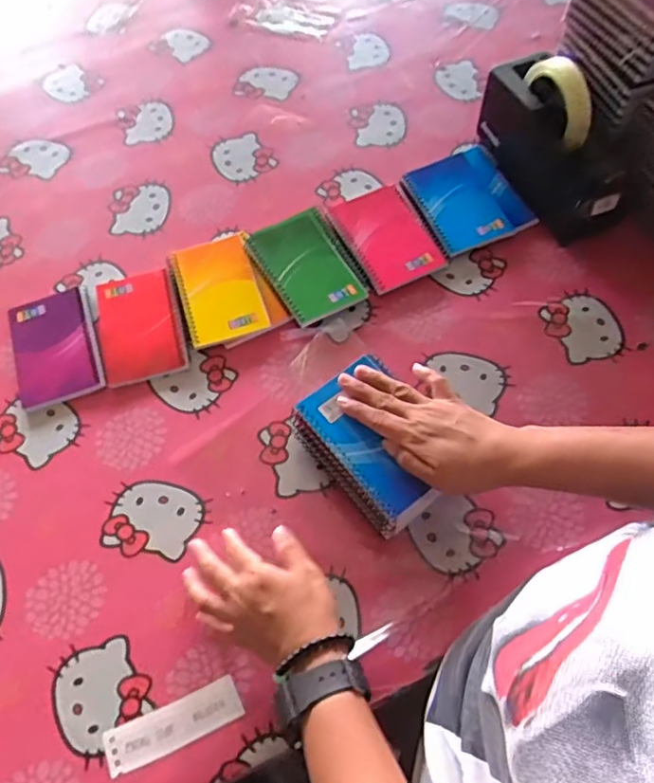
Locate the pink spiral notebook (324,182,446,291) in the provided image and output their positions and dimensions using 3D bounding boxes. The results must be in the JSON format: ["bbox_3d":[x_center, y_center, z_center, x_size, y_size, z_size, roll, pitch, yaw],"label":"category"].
[{"bbox_3d":[0.065,-0.179,0.686,0.088,0.023,0.143,-23,65,-10],"label":"pink spiral notebook"}]

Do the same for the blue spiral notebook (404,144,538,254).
[{"bbox_3d":[0.162,-0.230,0.710,0.115,0.017,0.141,-23,65,-10],"label":"blue spiral notebook"}]

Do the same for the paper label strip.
[{"bbox_3d":[-0.120,0.262,0.475,0.107,0.004,0.034,-22,65,-9],"label":"paper label strip"}]

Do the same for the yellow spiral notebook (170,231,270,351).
[{"bbox_3d":[-0.119,-0.114,0.652,0.085,0.014,0.136,-19,67,-6],"label":"yellow spiral notebook"}]

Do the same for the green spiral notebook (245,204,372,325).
[{"bbox_3d":[-0.022,-0.139,0.660,0.092,0.011,0.136,-26,69,-14],"label":"green spiral notebook"}]

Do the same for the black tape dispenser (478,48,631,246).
[{"bbox_3d":[0.261,-0.286,0.674,0.090,0.114,0.205,-22,65,-9],"label":"black tape dispenser"}]

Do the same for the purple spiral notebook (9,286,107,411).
[{"bbox_3d":[-0.286,-0.049,0.635,0.086,0.010,0.136,-18,64,-7],"label":"purple spiral notebook"}]

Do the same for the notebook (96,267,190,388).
[{"bbox_3d":[-0.199,-0.071,0.642,0.085,0.010,0.135,-14,64,-6],"label":"notebook"}]

